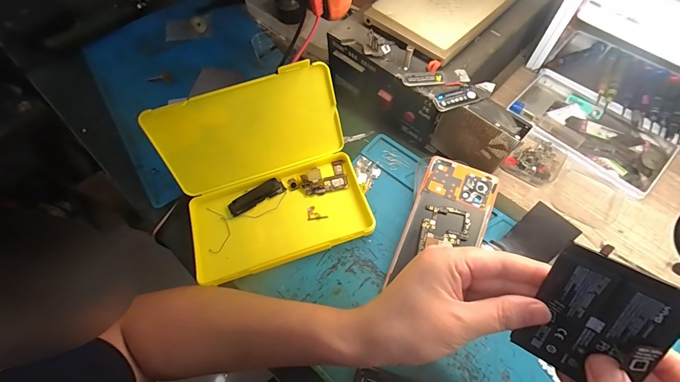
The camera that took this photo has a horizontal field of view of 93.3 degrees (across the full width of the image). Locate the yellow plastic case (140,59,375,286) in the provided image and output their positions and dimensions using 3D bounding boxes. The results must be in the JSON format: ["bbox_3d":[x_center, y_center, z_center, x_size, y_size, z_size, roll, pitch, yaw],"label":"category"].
[{"bbox_3d":[-0.075,-0.014,0.326,0.189,0.108,0.149,-17,63,-7],"label":"yellow plastic case"}]

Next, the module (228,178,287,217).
[{"bbox_3d":[-0.097,0.006,0.371,0.066,0.007,0.019,-29,65,-12],"label":"module"}]

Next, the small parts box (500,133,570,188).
[{"bbox_3d":[0.236,-0.038,0.383,0.054,0.022,0.062,40,71,20],"label":"small parts box"}]

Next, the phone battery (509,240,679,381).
[{"bbox_3d":[0.155,0.081,0.196,0.062,0.088,0.007,30,28,32],"label":"phone battery"}]

